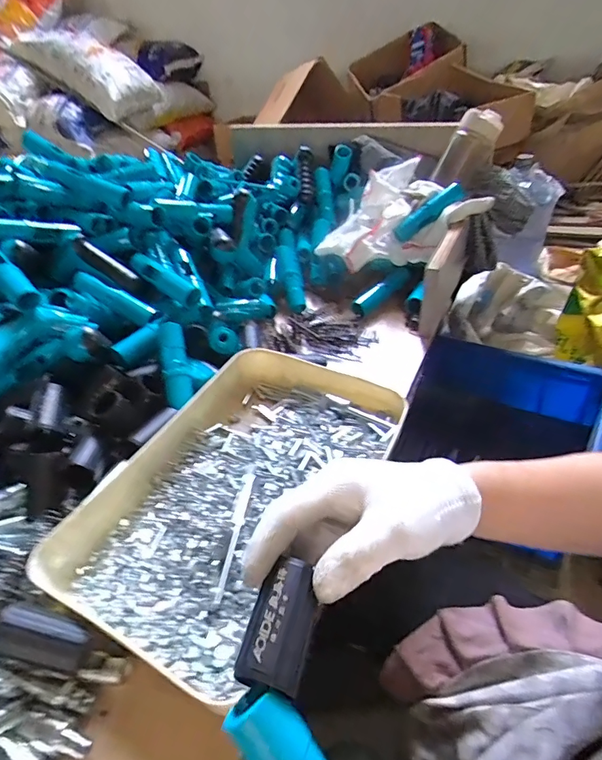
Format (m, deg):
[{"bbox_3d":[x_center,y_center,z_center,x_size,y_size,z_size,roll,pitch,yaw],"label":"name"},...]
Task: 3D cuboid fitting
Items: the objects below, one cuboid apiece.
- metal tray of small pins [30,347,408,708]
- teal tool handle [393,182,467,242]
[{"bbox_3d":[-0.054,0.098,0.424,0.230,0.047,0.326,16,44,27],"label":"metal tray of small pins"},{"bbox_3d":[0.199,-0.260,0.676,0.118,0.023,0.027,-36,38,10],"label":"teal tool handle"}]

